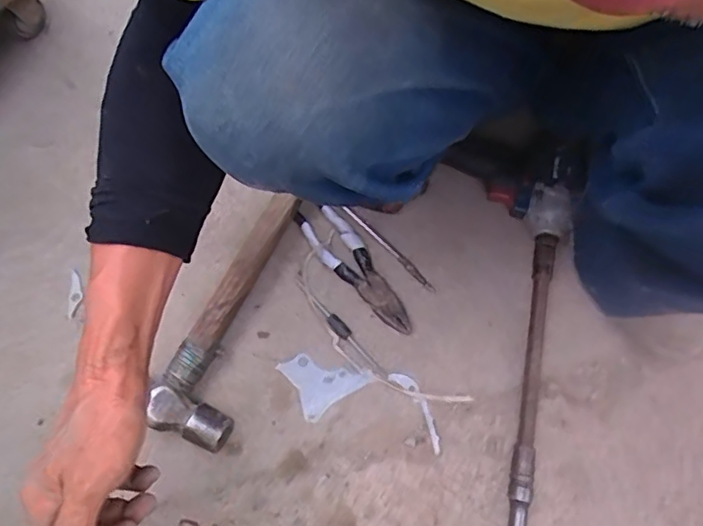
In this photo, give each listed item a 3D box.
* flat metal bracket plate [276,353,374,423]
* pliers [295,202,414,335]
[{"bbox_3d":[-0.028,0.117,0.593,0.078,0.004,0.066,-31,73,-7],"label":"flat metal bracket plate"},{"bbox_3d":[0.005,0.003,0.622,0.047,0.020,0.178,-35,72,-12],"label":"pliers"}]

